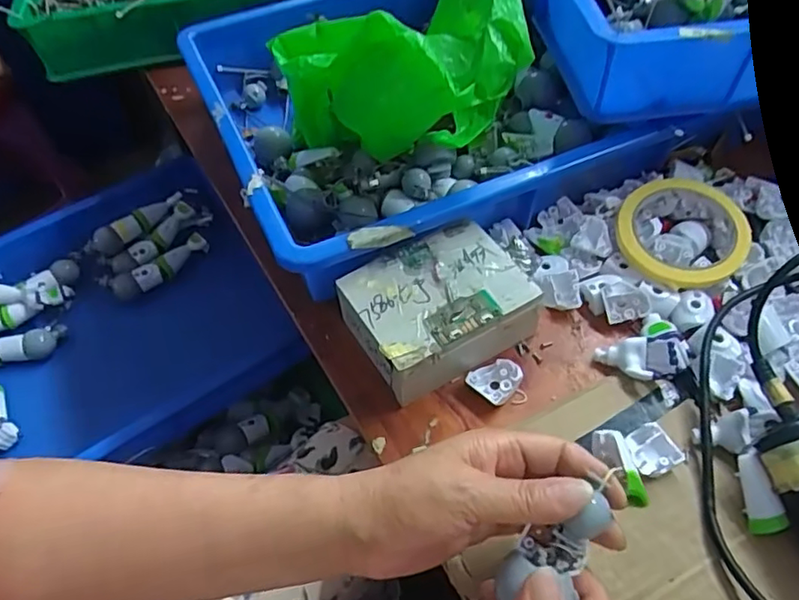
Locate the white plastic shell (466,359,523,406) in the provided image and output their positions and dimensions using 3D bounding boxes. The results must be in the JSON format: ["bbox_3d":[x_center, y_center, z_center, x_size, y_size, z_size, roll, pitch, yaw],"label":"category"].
[{"bbox_3d":[0.070,0.057,0.424,0.034,0.007,0.030,-37,83,7],"label":"white plastic shell"}]

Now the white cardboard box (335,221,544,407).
[{"bbox_3d":[0.028,0.007,0.443,0.119,0.052,0.092,-26,55,-17],"label":"white cardboard box"}]

